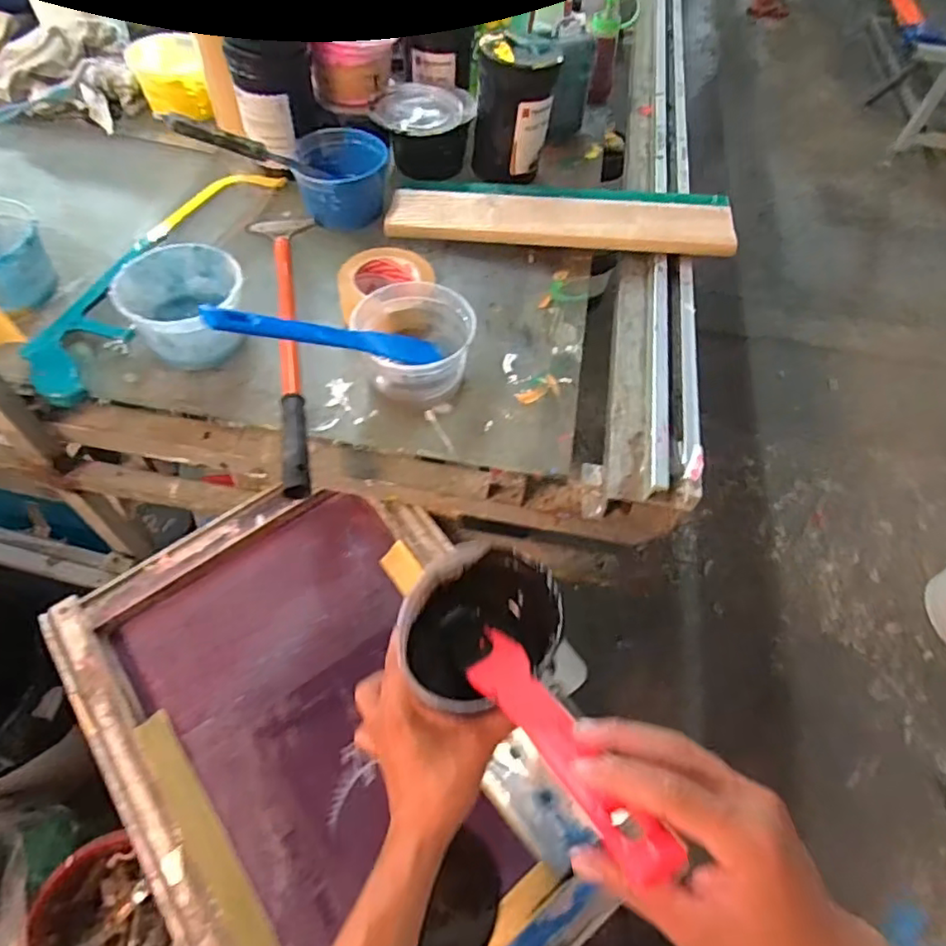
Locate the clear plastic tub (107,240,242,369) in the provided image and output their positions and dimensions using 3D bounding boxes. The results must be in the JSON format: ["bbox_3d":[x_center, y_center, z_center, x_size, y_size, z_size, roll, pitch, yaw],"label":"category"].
[{"bbox_3d":[-0.322,-0.187,0.685,0.123,0.084,0.104,-23,61,-18],"label":"clear plastic tub"}]

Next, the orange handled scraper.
[{"bbox_3d":[-0.211,-0.165,0.709,0.068,0.027,0.445,-10,58,-10],"label":"orange handled scraper"}]

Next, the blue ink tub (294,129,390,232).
[{"bbox_3d":[-0.176,-0.408,0.830,0.124,0.068,0.131,-4,57,-6],"label":"blue ink tub"}]

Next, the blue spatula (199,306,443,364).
[{"bbox_3d":[-0.132,-0.132,0.594,0.268,0.017,0.035,-3,48,-49],"label":"blue spatula"}]

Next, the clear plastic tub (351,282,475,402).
[{"bbox_3d":[-0.064,-0.142,0.675,0.122,0.077,0.141,-15,59,-13],"label":"clear plastic tub"}]

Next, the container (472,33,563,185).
[{"bbox_3d":[0.057,-0.505,0.858,0.103,0.174,0.089,3,56,-2],"label":"container"}]

